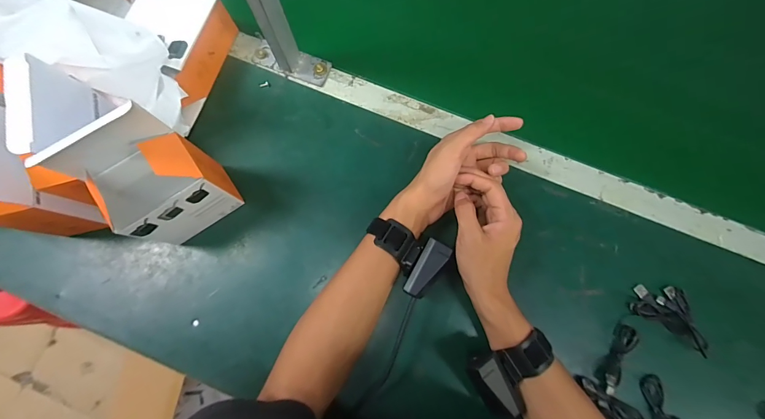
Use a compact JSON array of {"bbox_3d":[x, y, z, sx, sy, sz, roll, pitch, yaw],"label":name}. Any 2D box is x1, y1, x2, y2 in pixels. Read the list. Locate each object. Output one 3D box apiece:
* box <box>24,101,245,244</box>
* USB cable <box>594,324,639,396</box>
[{"bbox_3d":[-0.233,-0.025,0.370,0.100,0.166,0.074,-33,80,-7],"label":"box"},{"bbox_3d":[0.274,0.172,0.413,0.024,0.019,0.080,33,80,7],"label":"USB cable"}]

